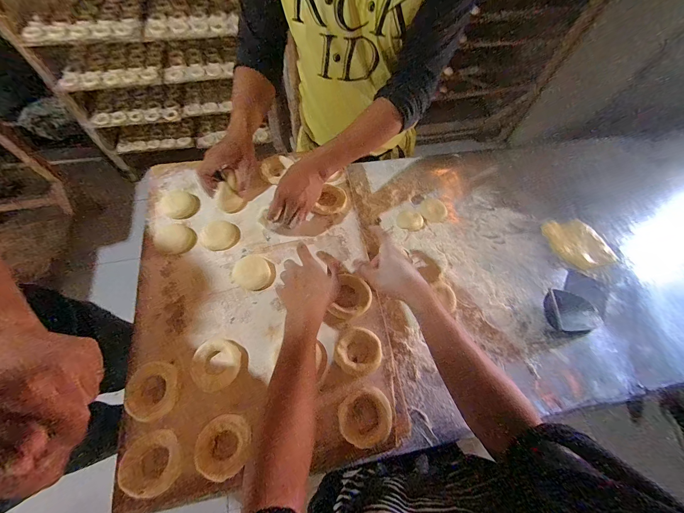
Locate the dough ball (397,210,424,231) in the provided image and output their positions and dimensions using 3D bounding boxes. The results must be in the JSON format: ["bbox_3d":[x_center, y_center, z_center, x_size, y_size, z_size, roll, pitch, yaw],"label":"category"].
[{"bbox_3d":[0.162,-0.087,0.675,0.056,0.032,0.058,1,64,-2],"label":"dough ball"}]

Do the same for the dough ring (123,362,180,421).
[{"bbox_3d":[-0.290,0.203,0.440,0.072,0.013,0.082,-23,67,-12],"label":"dough ring"}]

